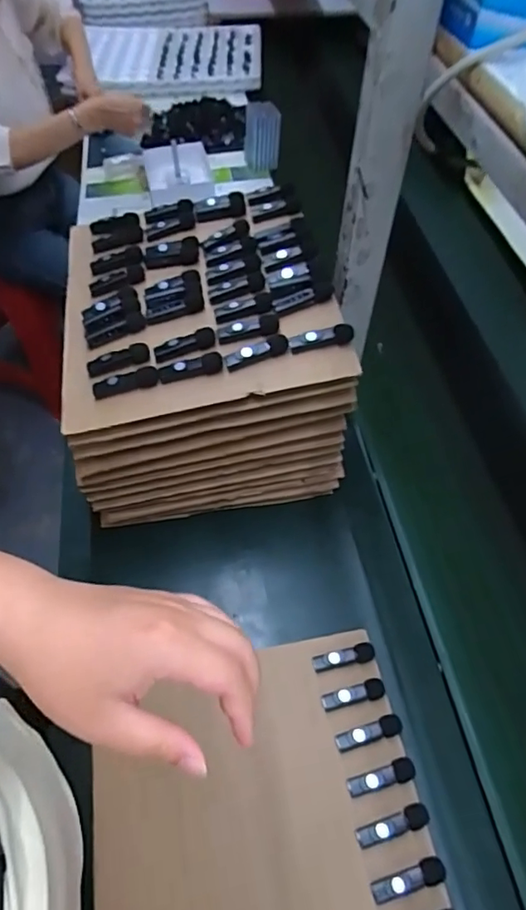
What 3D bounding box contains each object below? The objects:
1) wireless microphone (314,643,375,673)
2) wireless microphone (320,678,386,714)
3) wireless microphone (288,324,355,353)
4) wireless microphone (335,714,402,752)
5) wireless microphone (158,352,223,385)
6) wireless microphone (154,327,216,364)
[{"bbox_3d":[0.085,0.214,0.571,0.065,0.011,0.019,-7,55,-7],"label":"wireless microphone"},{"bbox_3d":[0.092,0.244,0.549,0.064,0.010,0.019,-10,55,-9],"label":"wireless microphone"},{"bbox_3d":[0.058,-0.117,0.542,0.064,0.019,0.018,-12,16,0],"label":"wireless microphone"},{"bbox_3d":[0.104,0.272,0.529,0.066,0.010,0.018,-14,56,-12],"label":"wireless microphone"},{"bbox_3d":[-0.071,-0.085,0.535,0.062,0.023,0.015,-8,55,-8],"label":"wireless microphone"},{"bbox_3d":[-0.080,-0.111,0.553,0.064,0.012,0.018,-19,56,0],"label":"wireless microphone"}]

